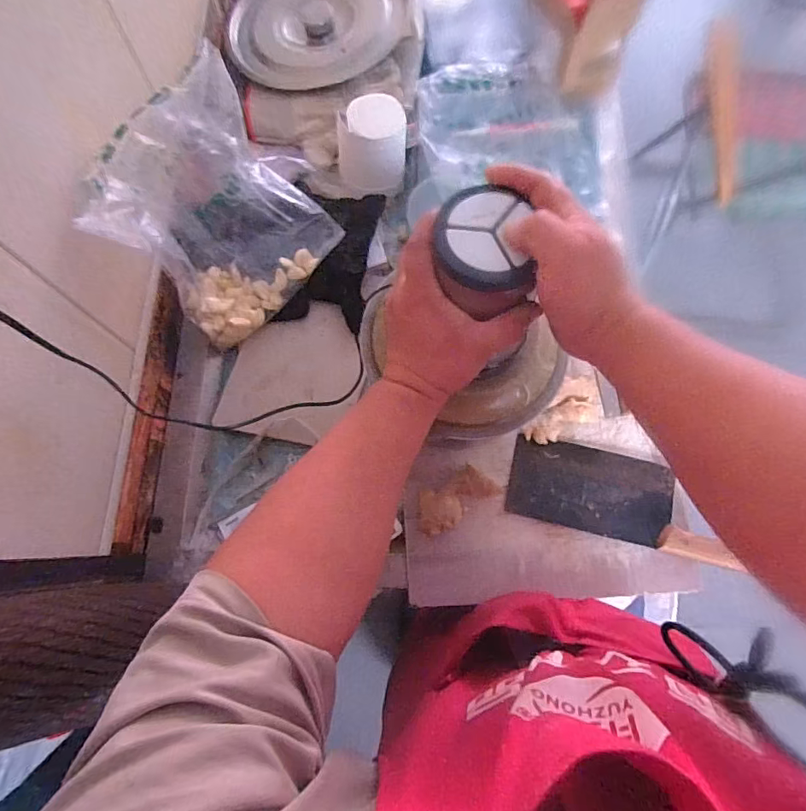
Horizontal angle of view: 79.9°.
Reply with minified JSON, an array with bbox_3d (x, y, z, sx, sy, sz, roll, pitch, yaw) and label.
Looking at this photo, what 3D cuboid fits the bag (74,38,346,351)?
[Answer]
[{"bbox_3d":[-0.197,-0.208,0.549,0.121,0.243,0.235,39,76,9],"label":"bag"}]

